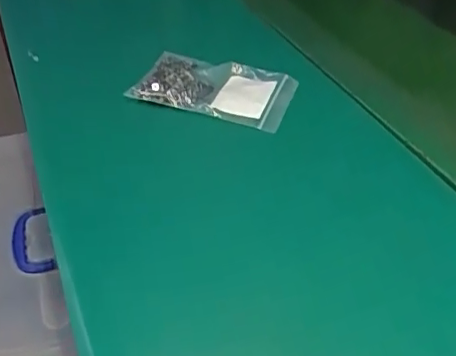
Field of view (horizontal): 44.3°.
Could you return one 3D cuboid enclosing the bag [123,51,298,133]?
[{"bbox_3d":[-0.014,-0.089,0.557,0.149,0.018,0.085,14,47,7],"label":"bag"}]

